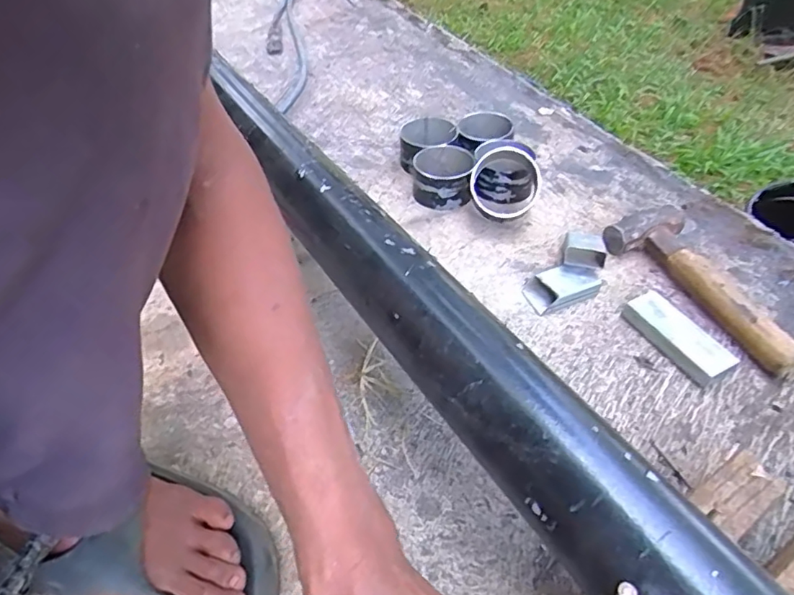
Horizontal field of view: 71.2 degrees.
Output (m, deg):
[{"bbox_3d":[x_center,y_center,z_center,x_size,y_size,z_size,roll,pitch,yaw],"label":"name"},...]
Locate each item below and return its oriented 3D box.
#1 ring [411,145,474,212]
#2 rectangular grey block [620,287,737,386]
[{"bbox_3d":[0.054,-0.144,0.668,0.068,0.044,0.073,-1,45,1],"label":"ring"},{"bbox_3d":[0.250,0.036,0.497,0.037,0.023,0.099,-21,48,-18],"label":"rectangular grey block"}]

